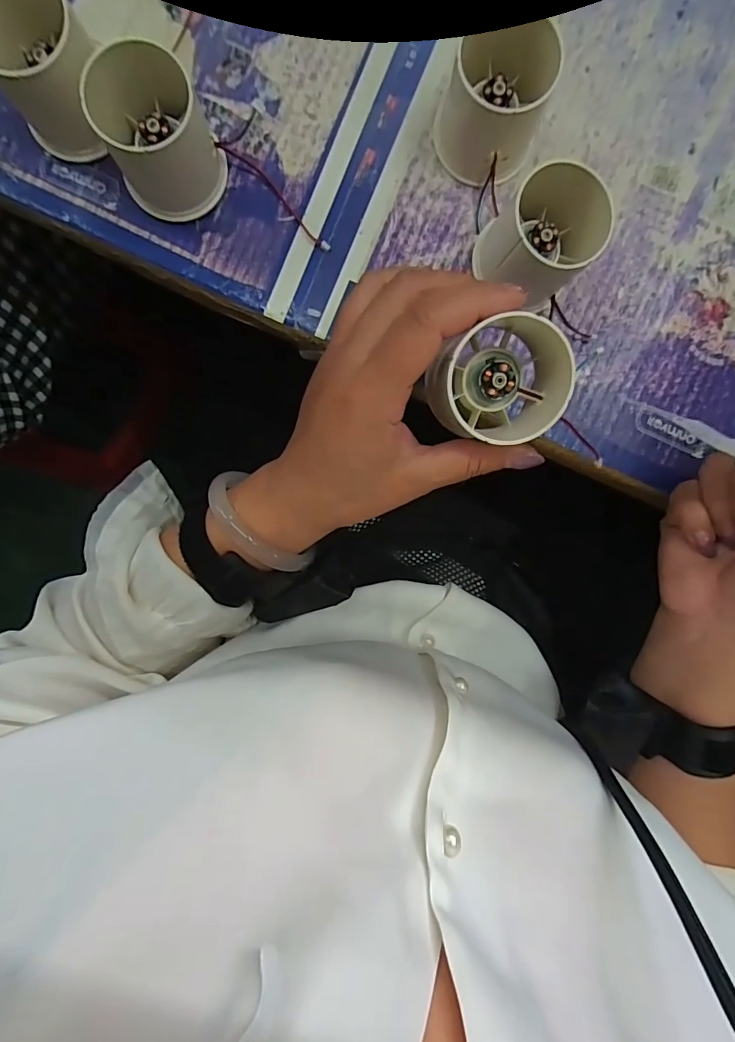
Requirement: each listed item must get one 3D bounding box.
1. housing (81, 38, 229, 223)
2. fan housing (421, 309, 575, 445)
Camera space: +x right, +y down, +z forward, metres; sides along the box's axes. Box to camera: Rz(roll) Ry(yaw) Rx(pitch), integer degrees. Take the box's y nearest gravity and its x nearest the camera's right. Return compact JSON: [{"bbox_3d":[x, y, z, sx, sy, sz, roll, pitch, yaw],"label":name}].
[{"bbox_3d":[-0.108,-0.201,0.238,0.053,0.051,0.065,-24,95,1],"label":"housing"},{"bbox_3d":[0.054,-0.055,0.201,0.055,0.042,0.047,-18,95,0],"label":"fan housing"}]

